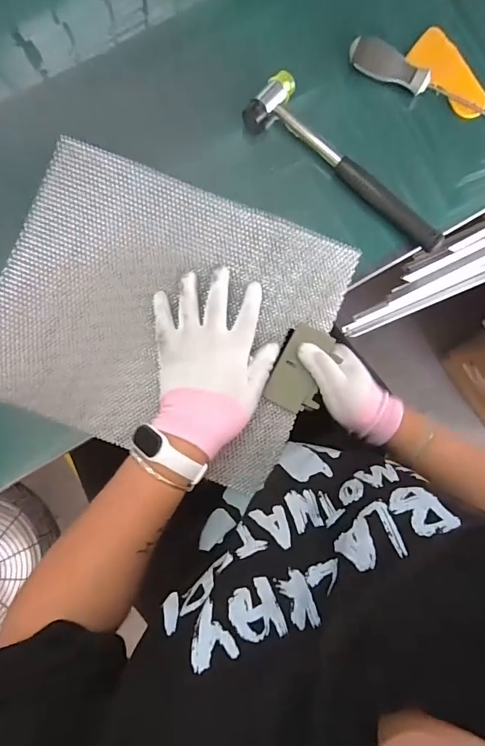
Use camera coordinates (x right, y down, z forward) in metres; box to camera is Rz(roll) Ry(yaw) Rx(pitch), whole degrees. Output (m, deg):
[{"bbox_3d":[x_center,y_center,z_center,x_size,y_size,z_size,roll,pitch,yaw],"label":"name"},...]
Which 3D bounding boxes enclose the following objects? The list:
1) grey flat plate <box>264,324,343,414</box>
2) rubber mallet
[{"bbox_3d":[0.063,-0.004,0.423,0.052,0.009,0.084,25,86,2],"label":"grey flat plate"},{"bbox_3d":[0.111,-0.213,0.431,0.240,0.024,0.059,40,86,3],"label":"rubber mallet"}]

